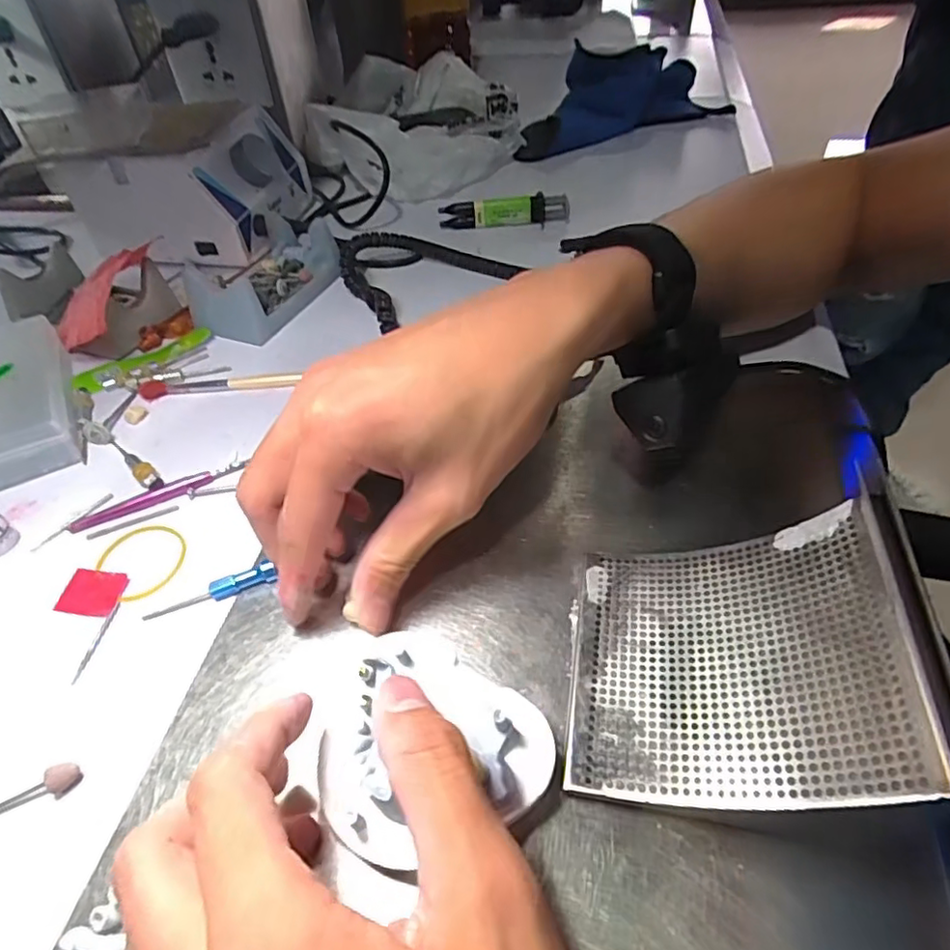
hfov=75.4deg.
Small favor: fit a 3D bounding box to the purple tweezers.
[{"bbox_3d":[-0.168,0.014,0.311,0.069,0.005,0.010,-21,49,-15],"label":"purple tweezers"}]

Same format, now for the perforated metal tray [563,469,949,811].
[{"bbox_3d":[0.089,0.060,0.211,0.114,0.015,0.096,-18,40,31],"label":"perforated metal tray"}]

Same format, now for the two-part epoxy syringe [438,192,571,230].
[{"bbox_3d":[0.024,-0.209,0.494,0.102,0.028,0.010,-4,46,0],"label":"two-part epoxy syringe"}]

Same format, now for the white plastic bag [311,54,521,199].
[{"bbox_3d":[-0.054,-0.361,0.607,0.194,0.055,0.301,-2,47,2],"label":"white plastic bag"}]

